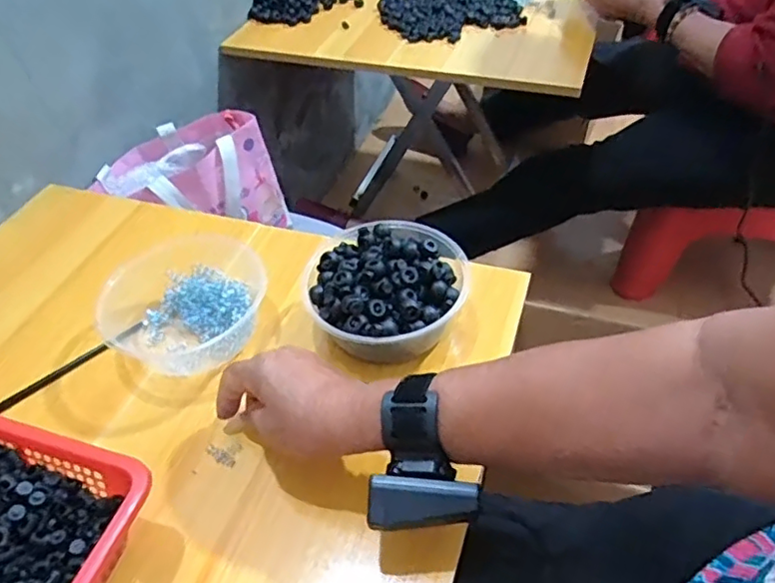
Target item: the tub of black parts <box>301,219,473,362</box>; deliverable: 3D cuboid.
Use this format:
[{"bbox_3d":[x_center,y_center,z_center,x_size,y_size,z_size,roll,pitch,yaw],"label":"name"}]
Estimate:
[{"bbox_3d":[-0.002,0.003,0.527,0.134,0.071,0.142,-2,46,2],"label":"tub of black parts"}]

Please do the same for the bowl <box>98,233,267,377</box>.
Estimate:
[{"bbox_3d":[-0.186,0.005,0.551,0.141,0.060,0.135,-2,46,2],"label":"bowl"}]

